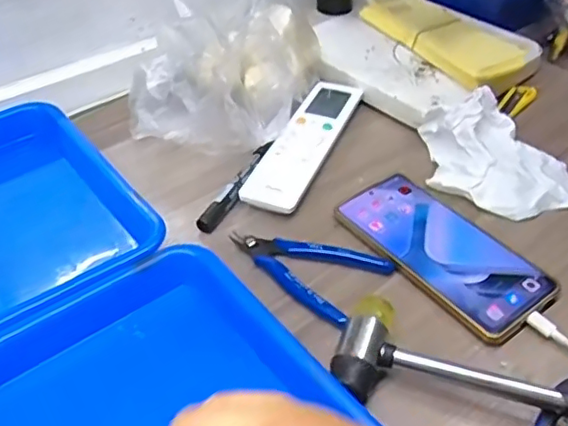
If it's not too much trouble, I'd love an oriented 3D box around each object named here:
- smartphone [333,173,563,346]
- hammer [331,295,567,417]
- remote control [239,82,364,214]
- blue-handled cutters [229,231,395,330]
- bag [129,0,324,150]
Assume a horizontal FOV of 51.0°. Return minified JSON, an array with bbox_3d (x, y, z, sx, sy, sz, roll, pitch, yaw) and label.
[{"bbox_3d":[0.121,0.022,0.451,0.082,0.008,0.161,-30,51,-28],"label":"smartphone"},{"bbox_3d":[0.161,0.101,0.351,0.256,0.041,0.066,12,47,9],"label":"hammer"},{"bbox_3d":[0.021,-0.068,0.545,0.050,0.012,0.189,16,45,16],"label":"remote control"},{"bbox_3d":[0.014,0.035,0.450,0.116,0.012,0.067,26,49,25],"label":"blue-handled cutters"},{"bbox_3d":[-0.050,-0.167,0.533,0.145,0.150,0.183,10,44,11],"label":"bag"}]

